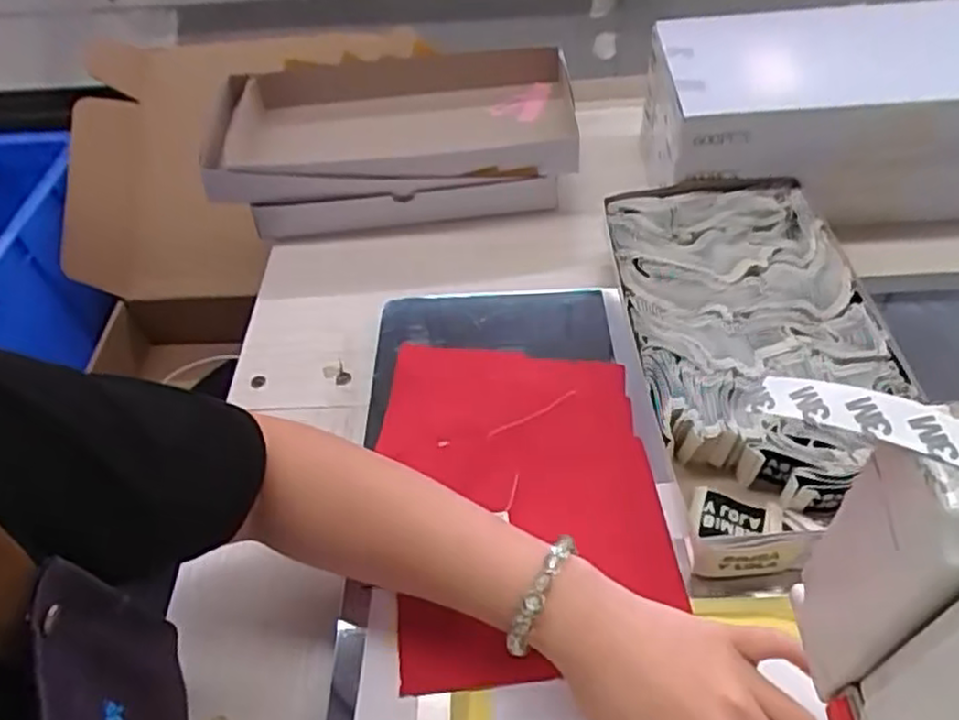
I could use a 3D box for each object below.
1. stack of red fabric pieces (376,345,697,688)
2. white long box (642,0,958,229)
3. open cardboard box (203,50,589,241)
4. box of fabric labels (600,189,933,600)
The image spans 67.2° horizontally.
[{"bbox_3d":[0.027,0.078,0.466,0.166,0.015,0.242,-7,51,0],"label":"stack of red fabric pieces"},{"bbox_3d":[0.314,-0.212,0.624,0.315,0.123,0.155,-3,51,3],"label":"white long box"},{"bbox_3d":[-0.082,-0.218,0.693,0.342,0.083,0.180,-6,50,0],"label":"open cardboard box"},{"bbox_3d":[0.191,-0.008,0.503,0.168,0.049,0.322,-5,51,2],"label":"box of fabric labels"}]

